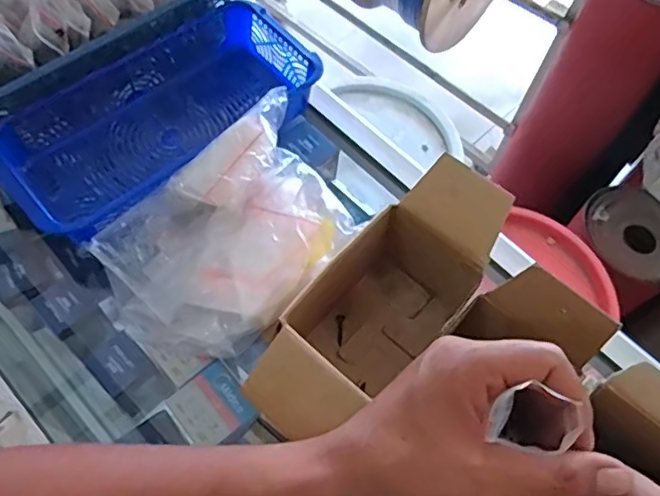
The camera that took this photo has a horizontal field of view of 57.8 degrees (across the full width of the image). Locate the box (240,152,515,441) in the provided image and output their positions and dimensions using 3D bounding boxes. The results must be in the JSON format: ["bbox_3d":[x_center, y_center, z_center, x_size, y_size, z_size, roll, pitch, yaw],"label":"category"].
[{"bbox_3d":[0.028,0.040,0.409,0.071,0.101,0.200,42,67,18],"label":"box"}]

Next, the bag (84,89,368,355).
[{"bbox_3d":[-0.070,-0.012,0.450,0.134,0.056,0.203,42,67,18],"label":"bag"}]

